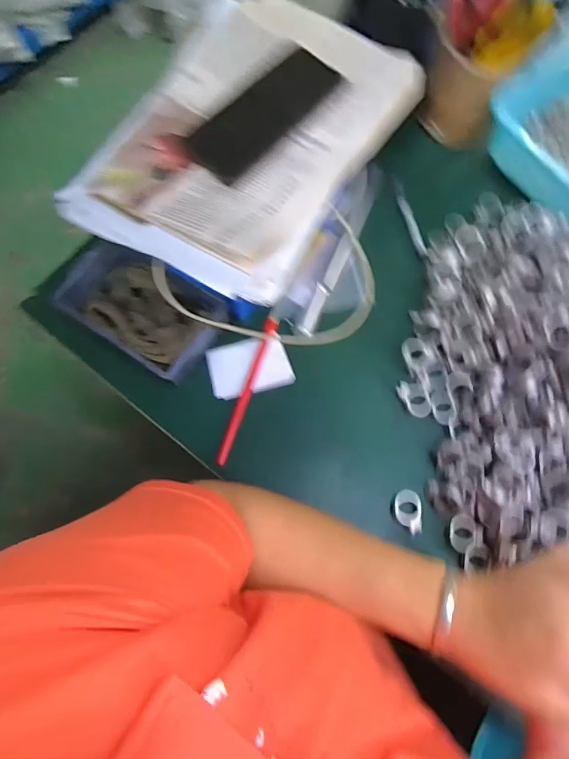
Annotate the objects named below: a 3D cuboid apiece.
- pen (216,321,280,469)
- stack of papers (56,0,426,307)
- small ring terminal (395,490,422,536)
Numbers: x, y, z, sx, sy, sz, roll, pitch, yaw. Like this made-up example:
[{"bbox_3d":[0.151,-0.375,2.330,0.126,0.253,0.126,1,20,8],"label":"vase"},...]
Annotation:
[{"bbox_3d":[-0.038,0.010,0.423,0.013,0.017,0.161,19,75,5],"label":"pen"},{"bbox_3d":[-0.039,-0.231,0.381,0.231,0.035,0.305,31,76,9],"label":"stack of papers"},{"bbox_3d":[0.118,0.126,0.387,0.025,0.007,0.040,0,74,0],"label":"small ring terminal"}]

